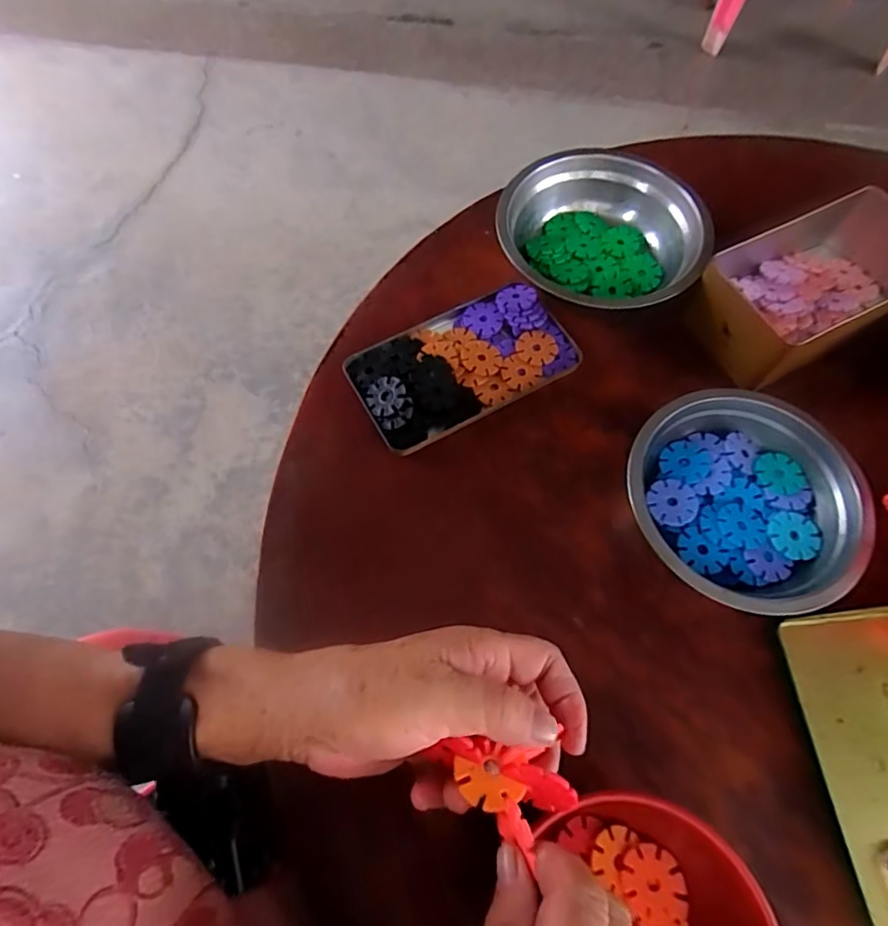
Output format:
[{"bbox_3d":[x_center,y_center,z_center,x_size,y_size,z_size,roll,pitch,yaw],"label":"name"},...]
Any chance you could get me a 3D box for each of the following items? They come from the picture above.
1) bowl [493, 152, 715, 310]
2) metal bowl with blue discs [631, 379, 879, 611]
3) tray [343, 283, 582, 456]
[{"bbox_3d":[0.125,-0.185,0.440,0.153,0.046,0.158,0,66,0],"label":"bowl"},{"bbox_3d":[0.196,0.024,0.356,0.137,0.043,0.141,0,66,0],"label":"metal bowl with blue discs"},{"bbox_3d":[0.016,-0.081,0.415,0.169,0.017,0.094,-27,69,-12],"label":"tray"}]

